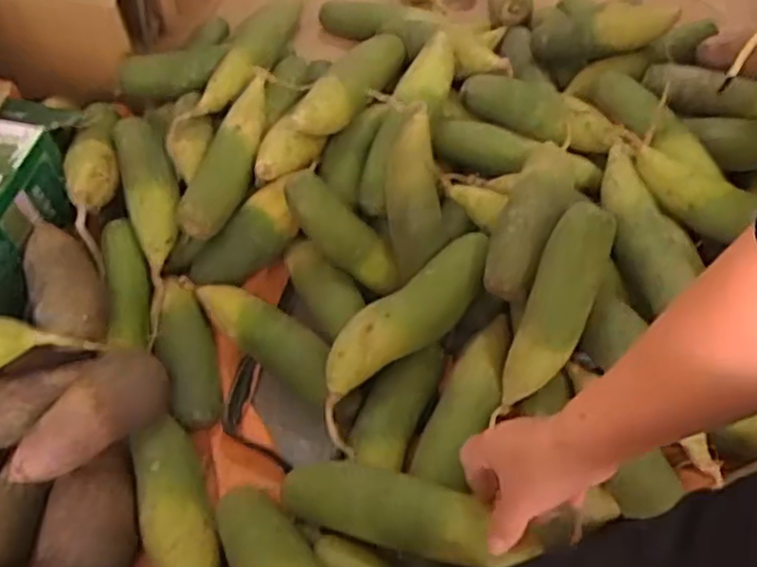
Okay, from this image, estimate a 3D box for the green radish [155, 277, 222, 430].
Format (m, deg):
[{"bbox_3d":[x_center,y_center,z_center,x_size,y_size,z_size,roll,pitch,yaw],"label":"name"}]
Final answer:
[{"bbox_3d":[-0.190,0.061,0.734,0.050,0.052,0.167,-16,53,-7],"label":"green radish"}]

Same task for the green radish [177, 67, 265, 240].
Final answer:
[{"bbox_3d":[-0.157,-0.146,0.790,0.045,0.043,0.202,14,71,15],"label":"green radish"}]

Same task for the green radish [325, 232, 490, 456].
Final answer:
[{"bbox_3d":[0.020,0.040,0.685,0.071,0.058,0.232,32,62,26],"label":"green radish"}]

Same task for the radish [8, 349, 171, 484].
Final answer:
[{"bbox_3d":[-0.250,0.116,0.638,0.060,0.052,0.147,36,63,27],"label":"radish"}]

